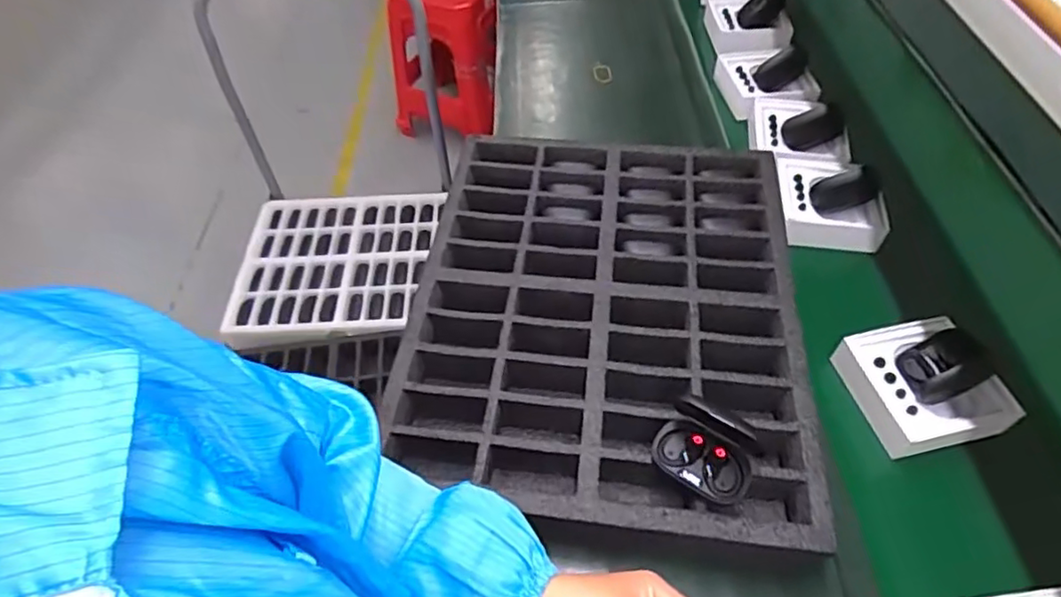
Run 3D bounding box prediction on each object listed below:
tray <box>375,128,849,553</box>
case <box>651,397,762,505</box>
[{"bbox_3d":[0.089,0.009,0.715,0.418,0.085,0.528,6,55,6],"label":"tray"},{"bbox_3d":[0.159,0.136,0.548,0.088,0.071,0.066,31,61,22],"label":"case"}]

